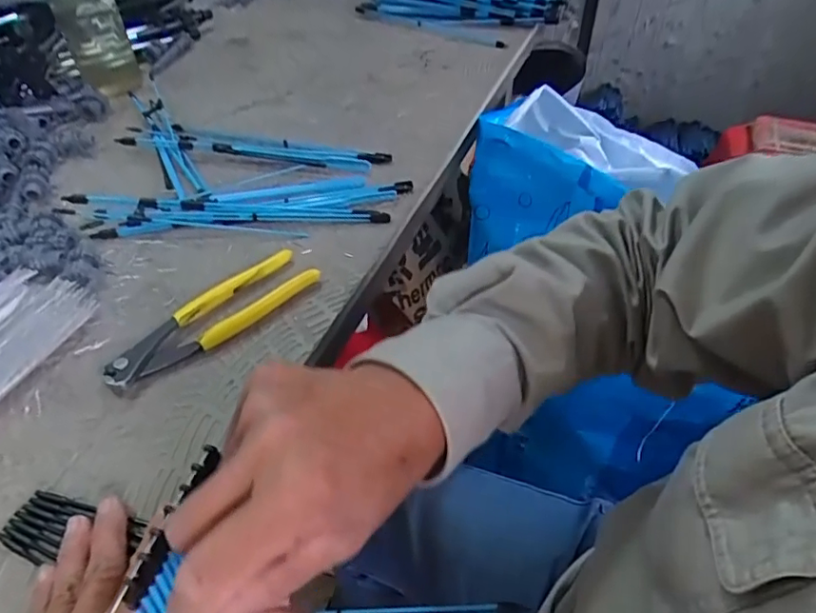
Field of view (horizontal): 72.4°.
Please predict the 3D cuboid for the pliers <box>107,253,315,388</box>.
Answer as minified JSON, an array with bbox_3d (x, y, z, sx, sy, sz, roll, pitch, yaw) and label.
[{"bbox_3d":[-0.143,0.007,0.414,0.161,0.014,0.046,-35,55,-29],"label":"pliers"}]

